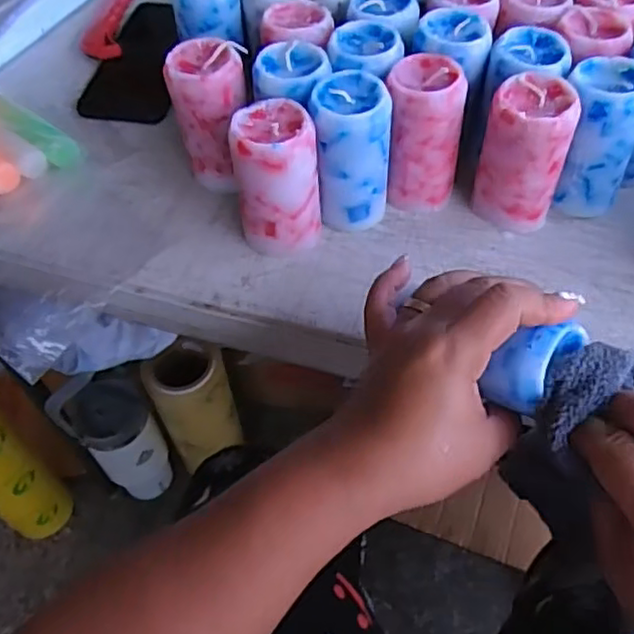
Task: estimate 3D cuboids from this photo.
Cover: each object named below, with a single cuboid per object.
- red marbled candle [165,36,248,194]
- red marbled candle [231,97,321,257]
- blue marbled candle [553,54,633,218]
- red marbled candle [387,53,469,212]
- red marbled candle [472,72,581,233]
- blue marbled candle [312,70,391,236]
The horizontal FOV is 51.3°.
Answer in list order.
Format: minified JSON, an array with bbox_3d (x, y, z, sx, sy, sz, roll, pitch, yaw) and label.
[{"bbox_3d":[-0.070,-0.139,0.457,0.048,0.088,0.054,-5,55,0],"label":"red marbled candle"},{"bbox_3d":[-0.024,-0.087,0.425,0.049,0.094,0.048,-1,55,3],"label":"red marbled candle"},{"bbox_3d":[0.183,-0.115,0.434,0.052,0.089,0.057,21,59,17],"label":"blue marbled candle"},{"bbox_3d":[0.072,-0.123,0.443,0.047,0.090,0.053,-1,55,3],"label":"red marbled candle"},{"bbox_3d":[0.135,-0.103,0.429,0.050,0.093,0.046,22,60,17],"label":"red marbled candle"},{"bbox_3d":[0.024,-0.106,0.434,0.046,0.093,0.050,2,56,5],"label":"blue marbled candle"}]

